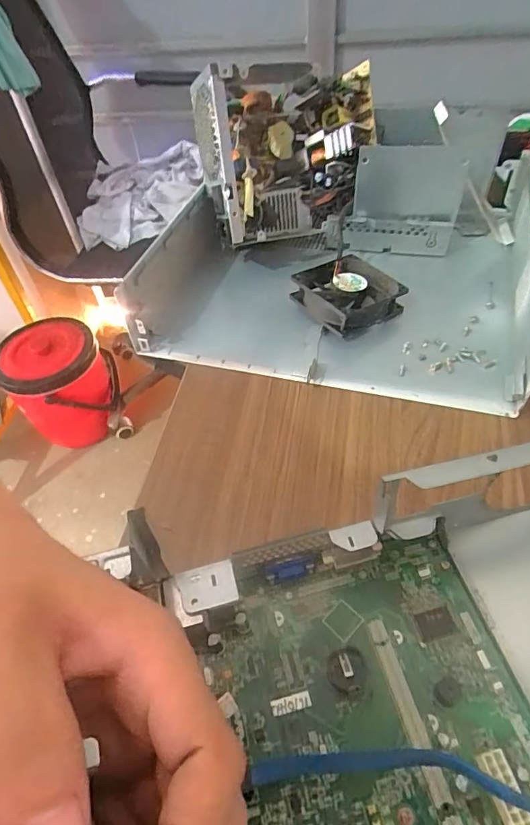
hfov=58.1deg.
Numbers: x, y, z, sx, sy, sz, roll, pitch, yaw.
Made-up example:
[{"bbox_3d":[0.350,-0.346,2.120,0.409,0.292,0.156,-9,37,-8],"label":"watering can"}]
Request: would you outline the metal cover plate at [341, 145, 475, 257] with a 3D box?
[{"bbox_3d":[0.139,-0.209,0.481,0.112,0.109,0.023,1,49,6],"label":"metal cover plate"}]

